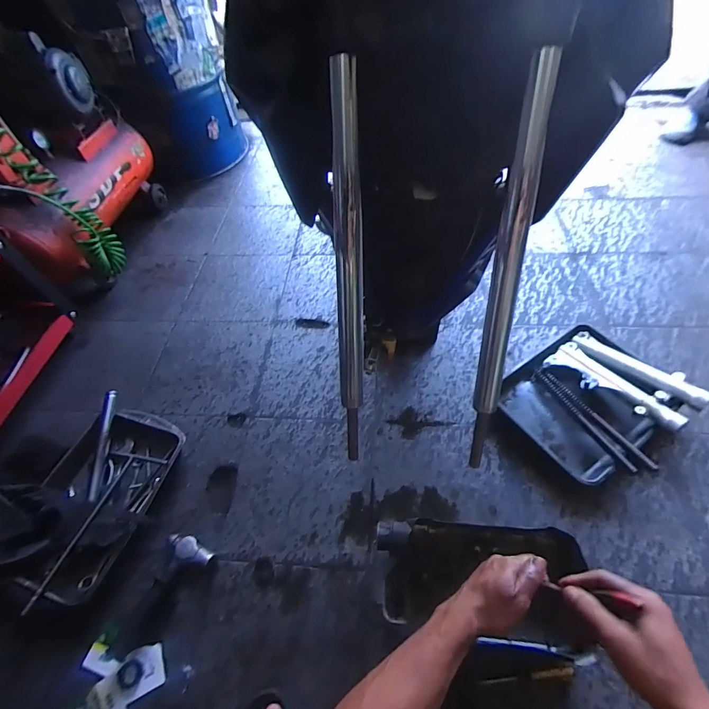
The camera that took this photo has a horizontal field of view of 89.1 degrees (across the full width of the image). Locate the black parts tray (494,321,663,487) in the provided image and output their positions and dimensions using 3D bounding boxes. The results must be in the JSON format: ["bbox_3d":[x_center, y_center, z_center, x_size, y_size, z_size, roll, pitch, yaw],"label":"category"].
[{"bbox_3d":[0.512,0.097,0.796,0.325,0.063,0.281,-31,58,-16],"label":"black parts tray"}]

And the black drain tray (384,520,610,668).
[{"bbox_3d":[0.217,0.380,0.609,0.319,0.088,0.177,2,55,7],"label":"black drain tray"}]

